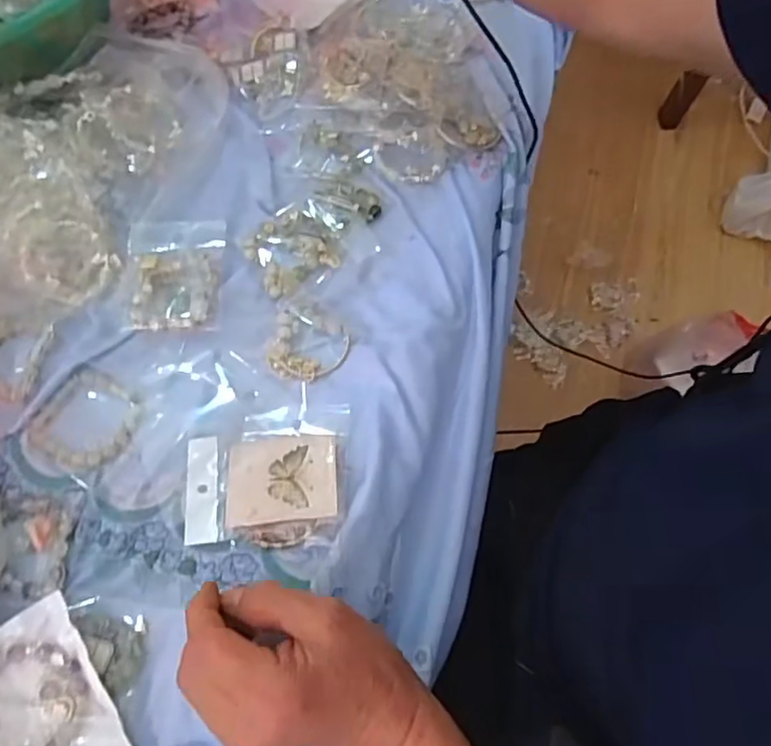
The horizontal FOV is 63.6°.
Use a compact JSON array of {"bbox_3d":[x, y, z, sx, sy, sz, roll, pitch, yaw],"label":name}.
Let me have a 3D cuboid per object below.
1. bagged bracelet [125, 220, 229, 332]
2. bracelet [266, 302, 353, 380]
[{"bbox_3d":[-0.156,-0.073,0.450,0.072,0.008,0.092,-2,68,-1],"label":"bagged bracelet"},{"bbox_3d":[-0.052,-0.022,0.432,0.053,0.004,0.057,6,68,3],"label":"bracelet"}]

